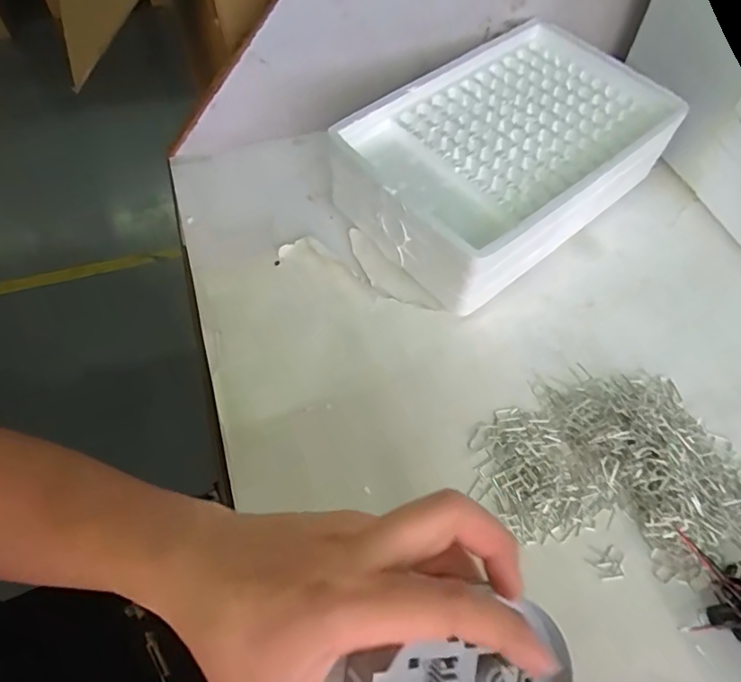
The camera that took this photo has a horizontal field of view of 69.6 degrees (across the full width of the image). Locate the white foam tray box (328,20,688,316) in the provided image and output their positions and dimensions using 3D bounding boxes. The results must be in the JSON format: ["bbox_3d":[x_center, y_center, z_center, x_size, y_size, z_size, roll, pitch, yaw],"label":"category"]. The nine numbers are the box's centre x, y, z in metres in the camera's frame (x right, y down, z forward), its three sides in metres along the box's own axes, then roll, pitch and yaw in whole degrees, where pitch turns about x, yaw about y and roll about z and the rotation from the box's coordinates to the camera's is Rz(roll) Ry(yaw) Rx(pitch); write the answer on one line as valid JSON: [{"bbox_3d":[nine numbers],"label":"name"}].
[{"bbox_3d":[0.105,-0.145,0.430,0.251,0.081,0.160,-35,65,-21],"label":"white foam tray box"}]

